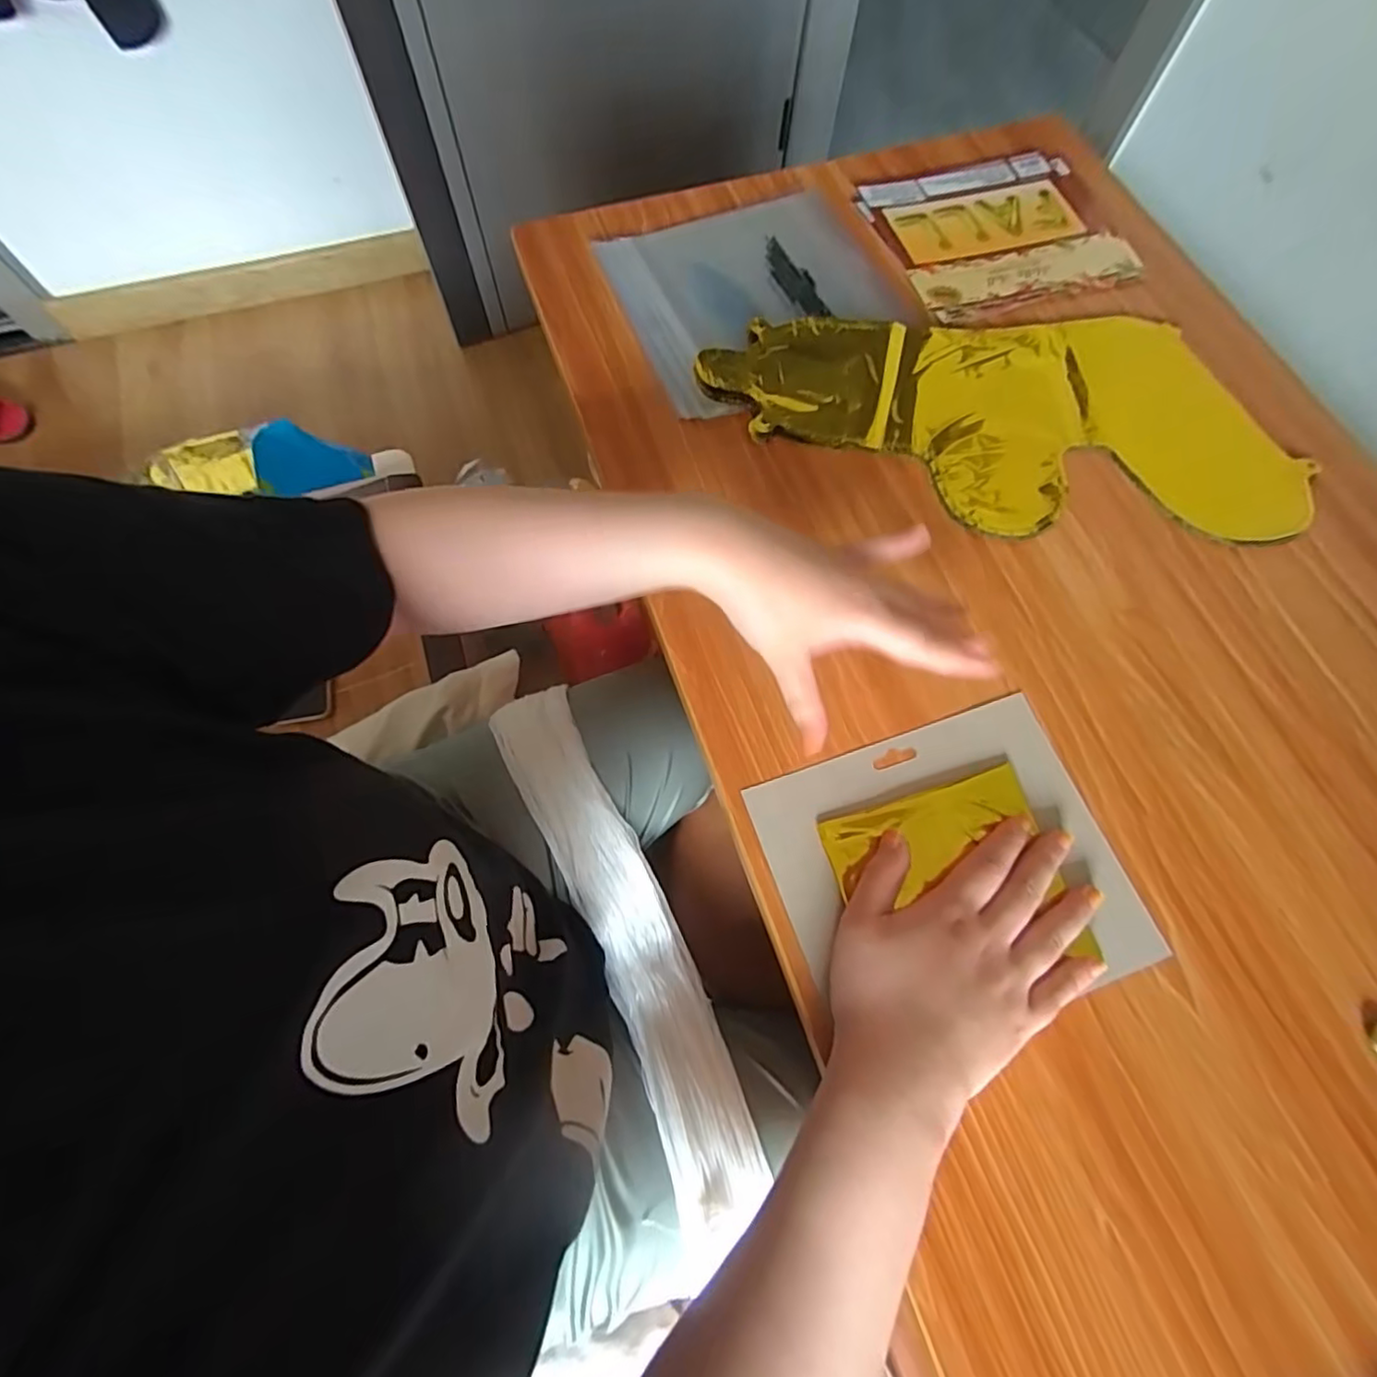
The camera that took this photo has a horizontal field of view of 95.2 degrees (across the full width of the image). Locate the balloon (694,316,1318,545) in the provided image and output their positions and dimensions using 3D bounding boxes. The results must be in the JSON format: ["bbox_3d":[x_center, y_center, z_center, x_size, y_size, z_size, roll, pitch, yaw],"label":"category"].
[{"bbox_3d":[0.227,-0.204,0.468,0.418,0.013,0.193,2,69,0],"label":"balloon"}]

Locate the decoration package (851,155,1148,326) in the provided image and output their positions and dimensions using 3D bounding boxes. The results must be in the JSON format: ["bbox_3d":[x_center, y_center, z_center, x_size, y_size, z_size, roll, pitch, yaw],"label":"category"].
[{"bbox_3d":[0.266,-0.398,0.547,0.196,0.008,0.169,-17,71,-8],"label":"decoration package"}]

